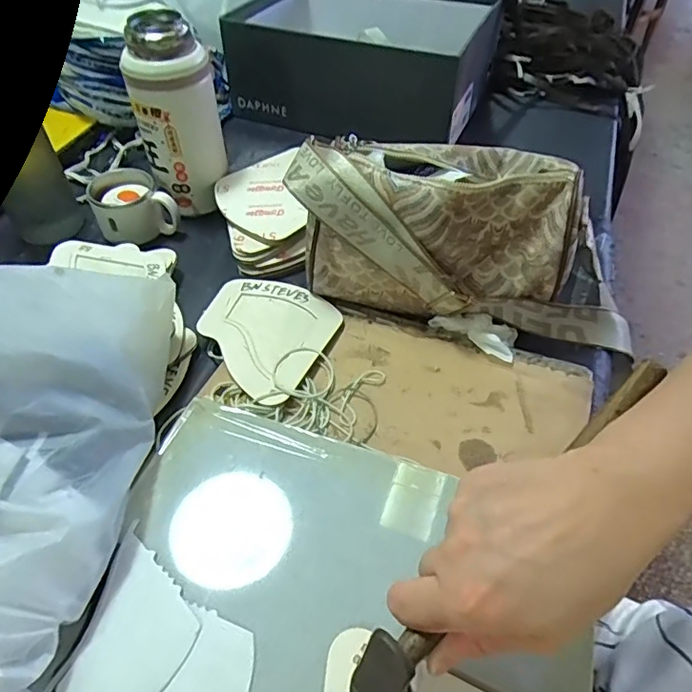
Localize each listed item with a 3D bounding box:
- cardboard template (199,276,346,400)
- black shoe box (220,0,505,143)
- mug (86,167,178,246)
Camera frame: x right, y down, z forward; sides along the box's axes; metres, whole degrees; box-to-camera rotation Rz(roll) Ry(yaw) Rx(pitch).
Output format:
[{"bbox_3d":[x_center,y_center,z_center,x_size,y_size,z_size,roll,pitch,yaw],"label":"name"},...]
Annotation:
[{"bbox_3d":[-0.075,-0.013,0.458,0.116,0.005,0.127,17,46,16],"label":"cardboard template"},{"bbox_3d":[0.021,-0.408,0.720,0.329,0.106,0.269,18,51,14],"label":"black shoe box"},{"bbox_3d":[-0.225,-0.149,0.564,0.076,0.057,0.057,-20,52,-17],"label":"mug"}]

